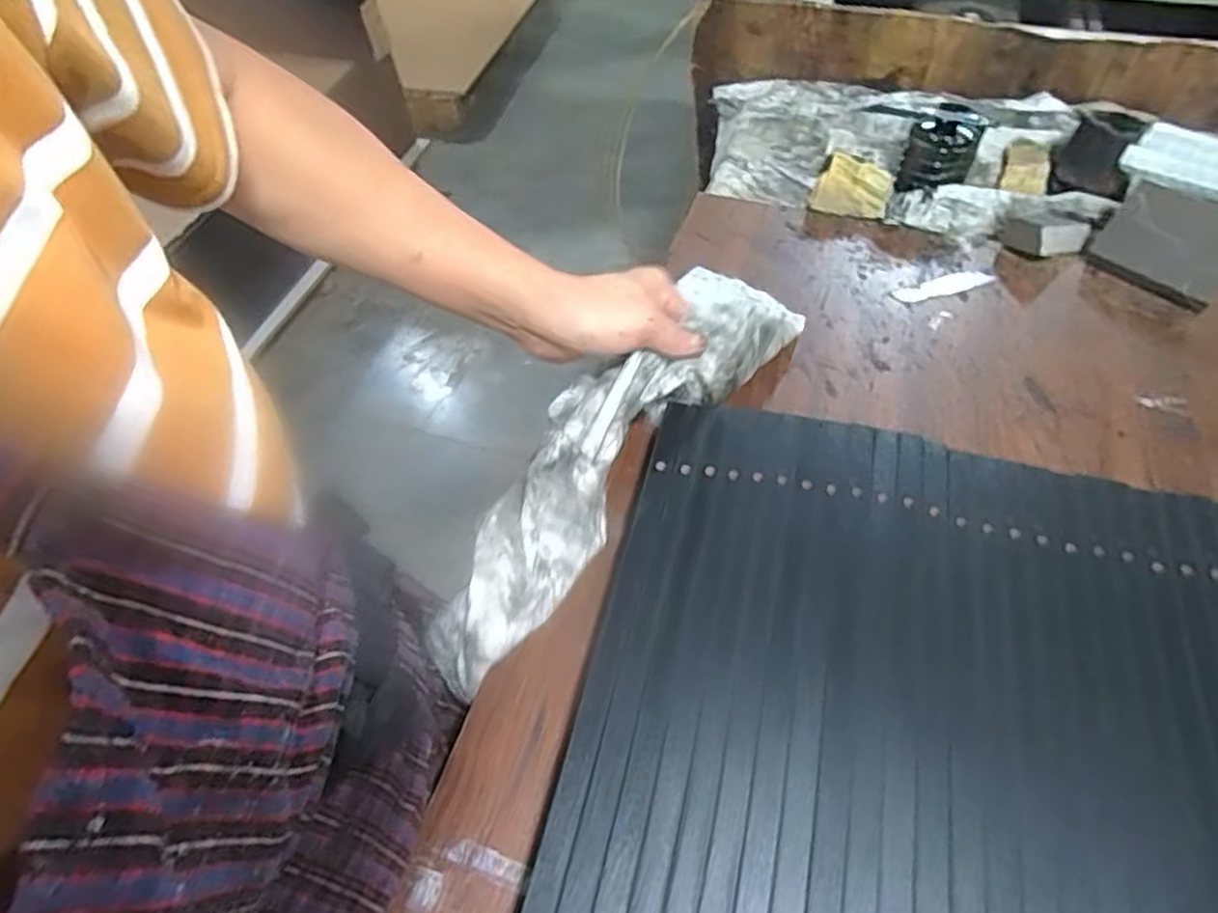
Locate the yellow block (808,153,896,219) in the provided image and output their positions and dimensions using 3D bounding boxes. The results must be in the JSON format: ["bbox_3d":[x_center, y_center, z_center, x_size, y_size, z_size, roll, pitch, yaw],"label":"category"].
[{"bbox_3d":[0.234,-0.258,0.695,0.073,0.032,0.057,13,56,13],"label":"yellow block"}]

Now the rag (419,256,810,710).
[{"bbox_3d":[0.004,-0.002,0.493,0.079,0.097,0.344,33,69,24],"label":"rag"}]

